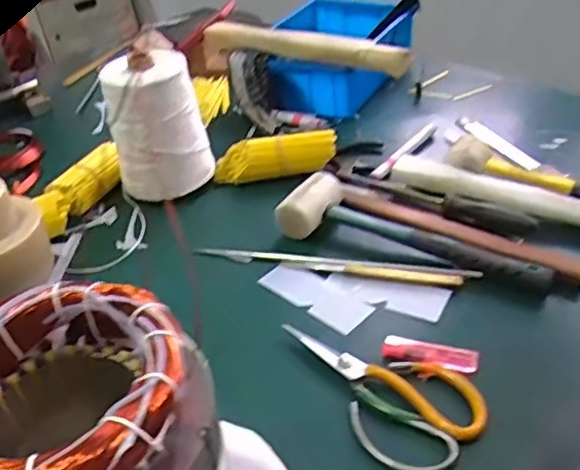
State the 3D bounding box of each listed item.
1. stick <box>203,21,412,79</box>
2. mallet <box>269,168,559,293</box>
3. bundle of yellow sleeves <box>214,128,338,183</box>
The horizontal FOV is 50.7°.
[{"bbox_3d":[0.016,-0.271,0.877,0.341,0.041,0.029,19,45,30],"label":"stick"},{"bbox_3d":[0.126,-0.007,0.638,0.285,0.046,0.079,14,42,25],"label":"mallet"},{"bbox_3d":[-0.020,-0.098,0.776,0.156,0.049,0.048,-4,38,5],"label":"bundle of yellow sleeves"}]

